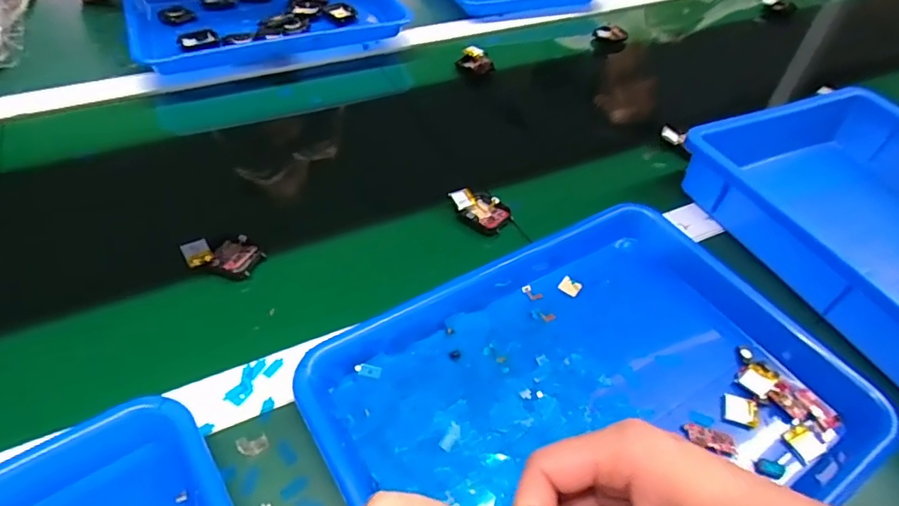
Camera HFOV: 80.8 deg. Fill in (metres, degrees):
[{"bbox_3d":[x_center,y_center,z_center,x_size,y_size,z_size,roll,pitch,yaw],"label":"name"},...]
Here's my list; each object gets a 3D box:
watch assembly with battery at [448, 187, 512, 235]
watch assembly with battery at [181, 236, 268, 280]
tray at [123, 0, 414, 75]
[{"bbox_3d":[0.029,-0.041,0.492,0.055,0.020,0.037,29,53,21],"label":"watch assembly with battery"},{"bbox_3d":[-0.184,0.001,0.434,0.059,0.017,0.040,6,48,3],"label":"watch assembly with battery"},{"bbox_3d":[-0.243,-0.322,0.716,0.338,0.045,0.223,-17,51,-18],"label":"tray"}]

